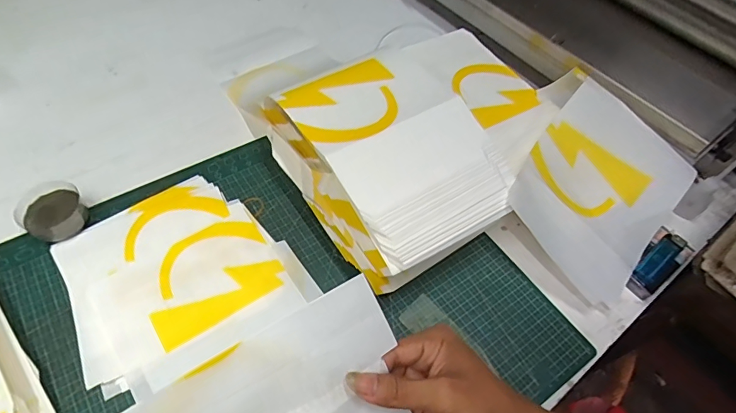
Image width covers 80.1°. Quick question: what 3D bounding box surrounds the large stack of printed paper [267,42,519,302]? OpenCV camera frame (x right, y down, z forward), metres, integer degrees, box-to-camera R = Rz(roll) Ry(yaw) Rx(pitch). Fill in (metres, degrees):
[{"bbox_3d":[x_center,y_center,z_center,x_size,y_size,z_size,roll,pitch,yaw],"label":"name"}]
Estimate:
[{"bbox_3d":[0.021,-0.047,0.491,0.181,0.120,0.246,-29,62,-23],"label":"large stack of printed paper"}]

